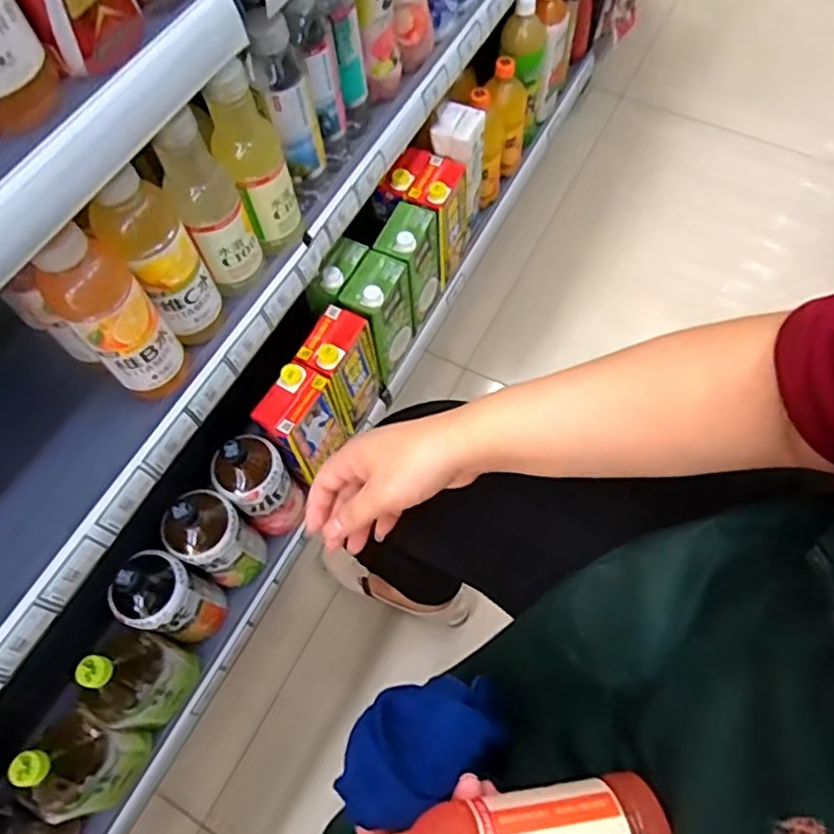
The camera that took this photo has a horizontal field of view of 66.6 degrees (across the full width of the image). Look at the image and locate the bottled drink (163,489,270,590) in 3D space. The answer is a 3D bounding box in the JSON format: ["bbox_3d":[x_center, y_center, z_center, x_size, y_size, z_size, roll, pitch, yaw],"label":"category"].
[{"bbox_3d":[-0.248,0.147,0.783,0.079,0.204,0.083,-1,64,2],"label":"bottled drink"}]

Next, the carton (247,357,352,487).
[{"bbox_3d":[-0.151,0.009,0.842,0.064,0.162,0.099,25,68,14],"label":"carton"}]

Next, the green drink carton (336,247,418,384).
[{"bbox_3d":[-0.053,-0.149,0.912,0.070,0.164,0.101,21,67,12],"label":"green drink carton"}]

